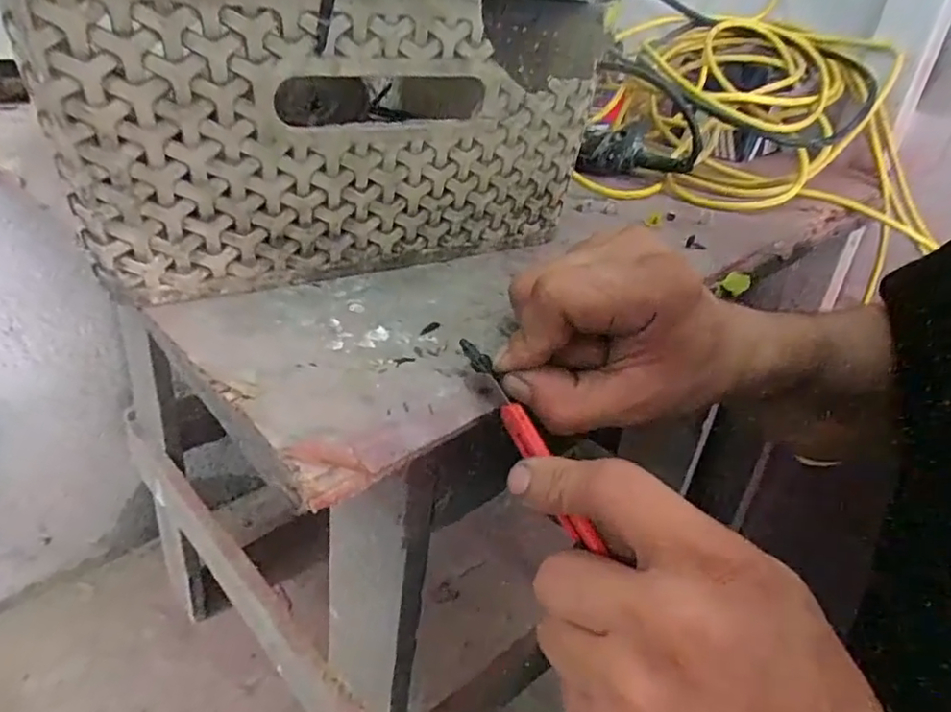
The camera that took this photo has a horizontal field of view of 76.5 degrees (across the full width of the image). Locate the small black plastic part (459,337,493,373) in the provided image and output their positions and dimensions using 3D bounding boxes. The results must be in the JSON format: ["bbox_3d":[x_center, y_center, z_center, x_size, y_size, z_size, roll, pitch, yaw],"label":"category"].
[{"bbox_3d":[0.000,0.000,0.250,0.006,0.006,0.019,-25,62,-33],"label":"small black plastic part"}]

